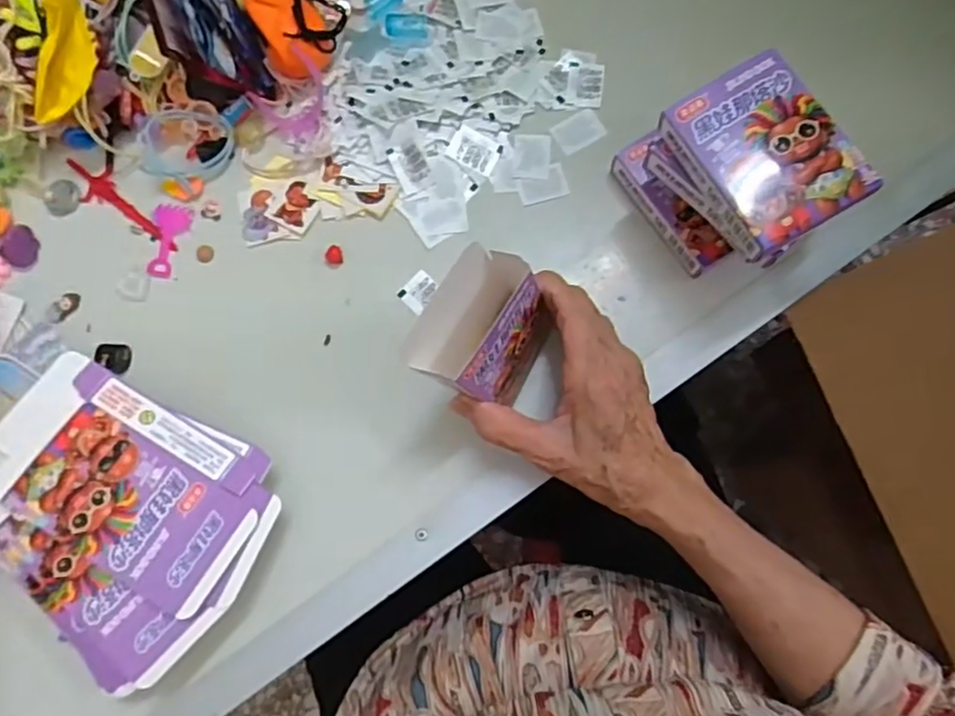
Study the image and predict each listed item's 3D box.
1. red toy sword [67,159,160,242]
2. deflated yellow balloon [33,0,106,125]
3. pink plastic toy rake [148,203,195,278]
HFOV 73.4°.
[{"bbox_3d":[-0.240,-0.100,0.430,0.100,0.004,0.023,42,83,9],"label":"red toy sword"},{"bbox_3d":[-0.244,-0.188,0.385,0.030,0.027,0.094,16,99,4],"label":"deflated yellow balloon"},{"bbox_3d":[-0.202,-0.077,0.422,0.027,0.004,0.048,-1,78,2],"label":"pink plastic toy rake"}]

